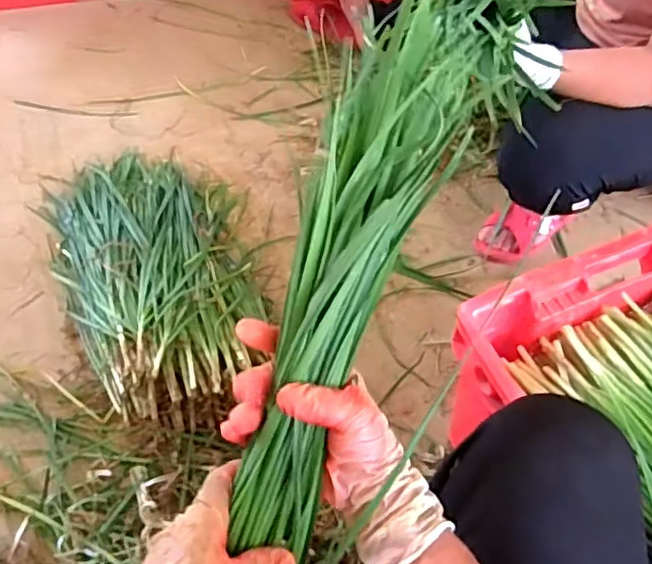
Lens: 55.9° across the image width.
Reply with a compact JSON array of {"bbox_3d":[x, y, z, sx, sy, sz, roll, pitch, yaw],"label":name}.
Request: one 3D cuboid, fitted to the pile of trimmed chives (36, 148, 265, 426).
[{"bbox_3d":[-0.298,-0.044,1.031,0.306,0.132,0.584,-21,58,-14],"label":"pile of trimmed chives"}]

